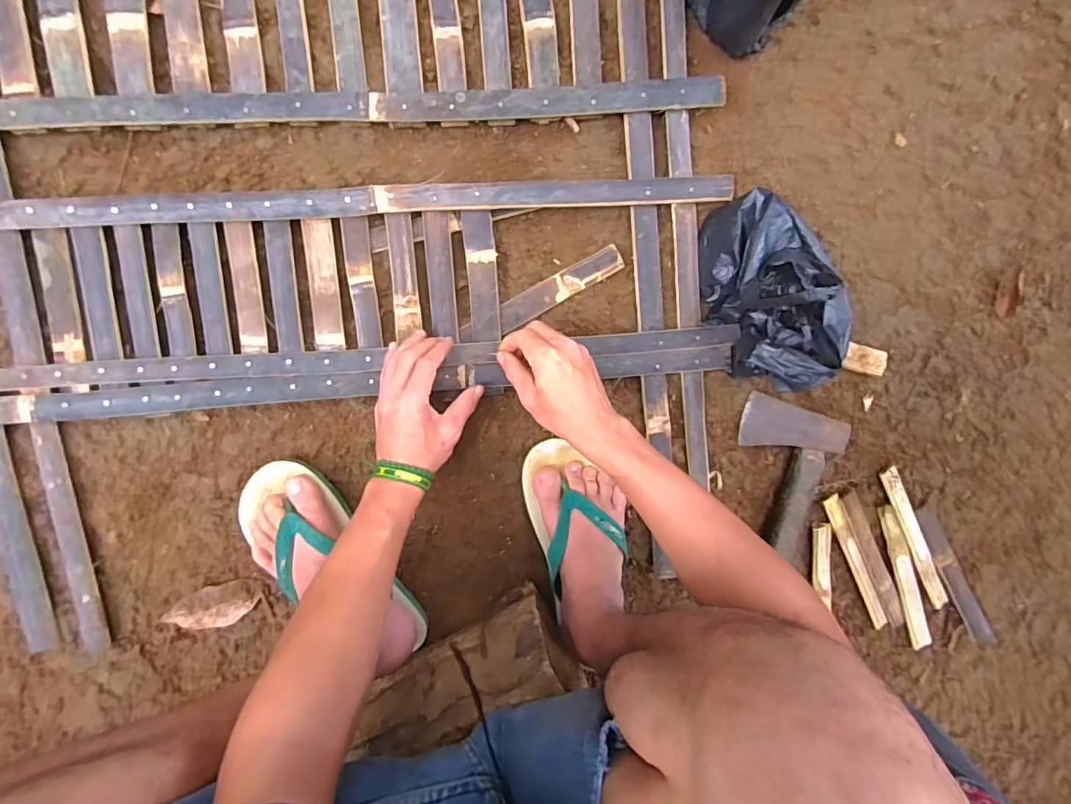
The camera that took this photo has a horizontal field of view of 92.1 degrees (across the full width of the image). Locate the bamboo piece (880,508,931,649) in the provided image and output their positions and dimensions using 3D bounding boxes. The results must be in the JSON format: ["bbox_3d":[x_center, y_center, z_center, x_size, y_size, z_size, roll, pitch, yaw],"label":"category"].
[{"bbox_3d":[0.483,0.231,0.667,0.027,0.007,0.209,-20,98,-3],"label":"bamboo piece"}]

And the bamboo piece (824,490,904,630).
[{"bbox_3d":[0.425,0.206,0.659,0.043,0.010,0.202,-27,99,-2],"label":"bamboo piece"}]

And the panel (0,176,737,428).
[{"bbox_3d":[-0.511,-0.083,0.513,1.428,0.034,0.212,-5,97,-6],"label":"panel"}]

